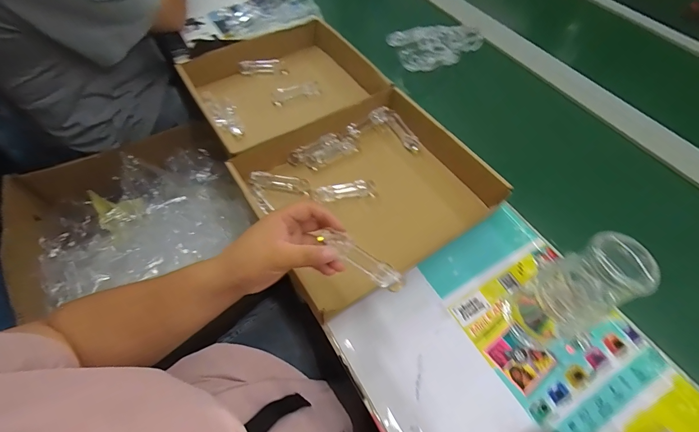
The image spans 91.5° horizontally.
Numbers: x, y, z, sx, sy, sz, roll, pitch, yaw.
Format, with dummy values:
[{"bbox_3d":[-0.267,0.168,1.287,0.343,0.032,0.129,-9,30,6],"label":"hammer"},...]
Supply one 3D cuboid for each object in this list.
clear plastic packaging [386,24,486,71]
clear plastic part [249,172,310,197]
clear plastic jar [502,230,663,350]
[{"bbox_3d":[0.194,-0.352,0.706,0.194,0.053,0.106,-14,59,-10],"label":"clear plastic packaging"},{"bbox_3d":[-0.107,-0.052,0.528,0.088,0.025,0.023,5,58,2],"label":"clear plastic part"},{"bbox_3d":[0.230,0.087,0.357,0.057,0.172,0.062,-18,60,-12],"label":"clear plastic jar"}]

